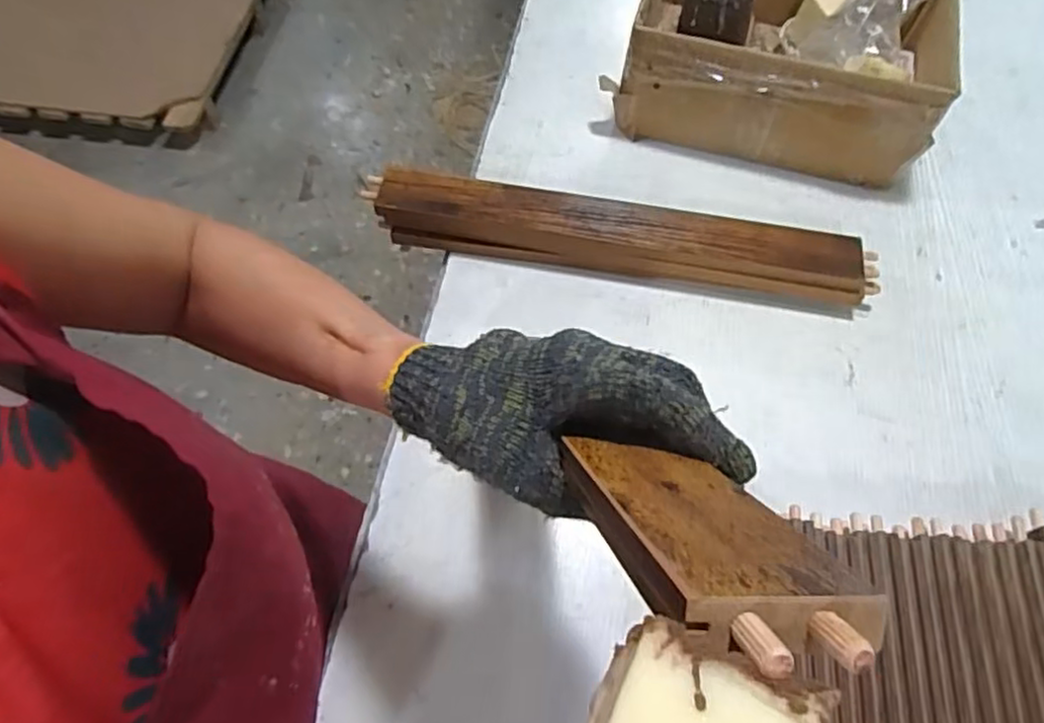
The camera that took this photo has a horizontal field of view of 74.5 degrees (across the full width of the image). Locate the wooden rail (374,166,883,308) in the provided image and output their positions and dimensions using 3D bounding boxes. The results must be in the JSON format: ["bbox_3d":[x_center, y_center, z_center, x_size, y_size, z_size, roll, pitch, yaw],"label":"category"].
[{"bbox_3d":[0.091,-0.119,0.668,0.484,0.045,0.066,10,61,3],"label":"wooden rail"}]

